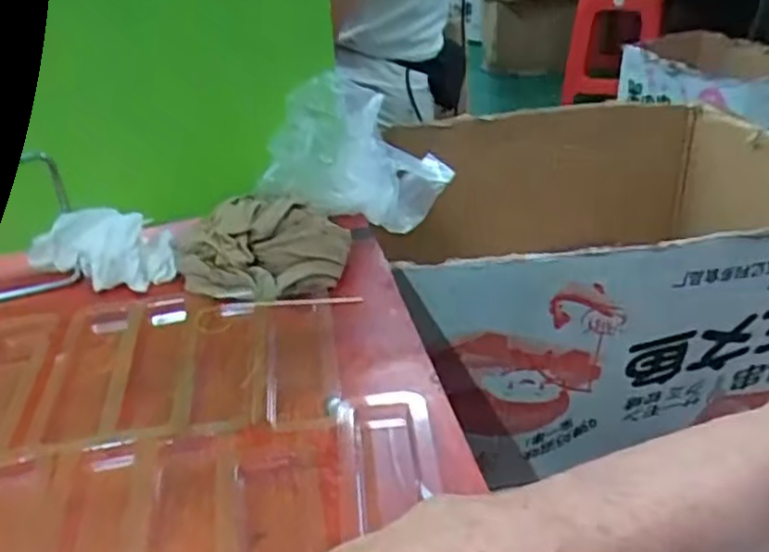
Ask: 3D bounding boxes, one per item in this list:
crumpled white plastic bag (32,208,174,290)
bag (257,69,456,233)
[{"bbox_3d":[-0.206,-0.024,0.516,0.111,0.037,0.054,7,33,12],"label":"crumpled white plastic bag"},{"bbox_3d":[-0.021,-0.091,0.566,0.149,0.136,0.039,-10,33,-13],"label":"bag"}]

